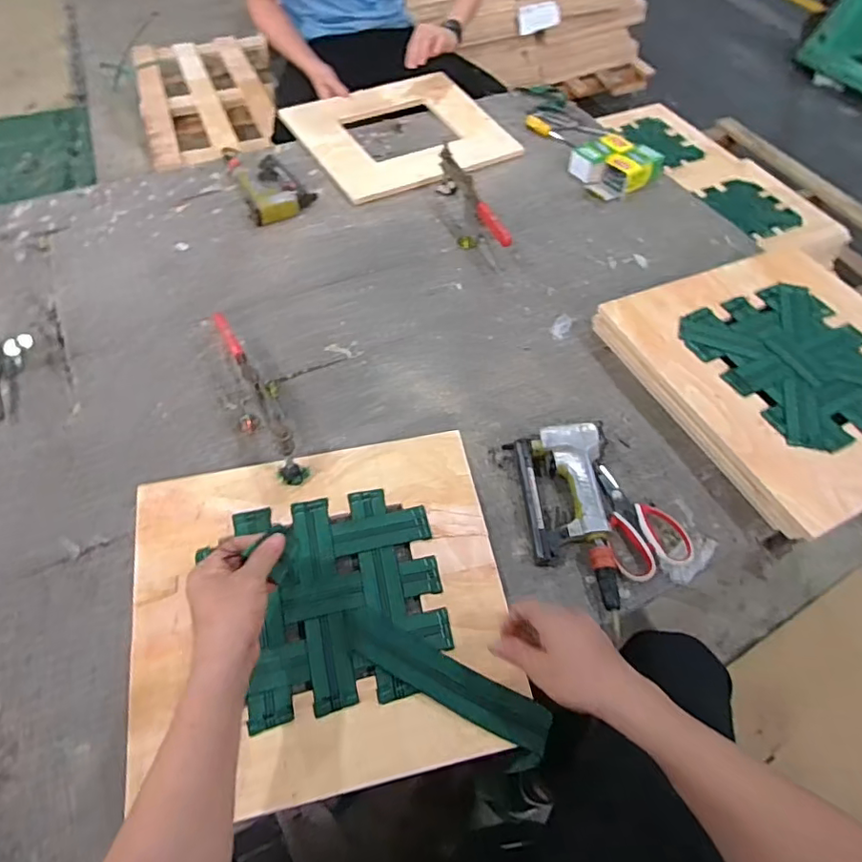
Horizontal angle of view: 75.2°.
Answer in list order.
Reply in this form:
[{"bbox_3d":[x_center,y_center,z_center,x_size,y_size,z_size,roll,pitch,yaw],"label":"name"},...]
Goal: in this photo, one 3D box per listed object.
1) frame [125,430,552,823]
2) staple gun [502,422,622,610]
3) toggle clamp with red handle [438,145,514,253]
[{"bbox_3d":[-0.129,0.197,0.664,0.424,0.013,0.396,-9,56,-9],"label":"frame"},{"bbox_3d":[0.187,0.105,0.729,0.125,0.045,0.244,-6,55,-6],"label":"staple gun"},{"bbox_3d":[0.073,-0.421,1.063,0.051,0.089,0.286,-13,57,-11],"label":"toggle clamp with red handle"}]

